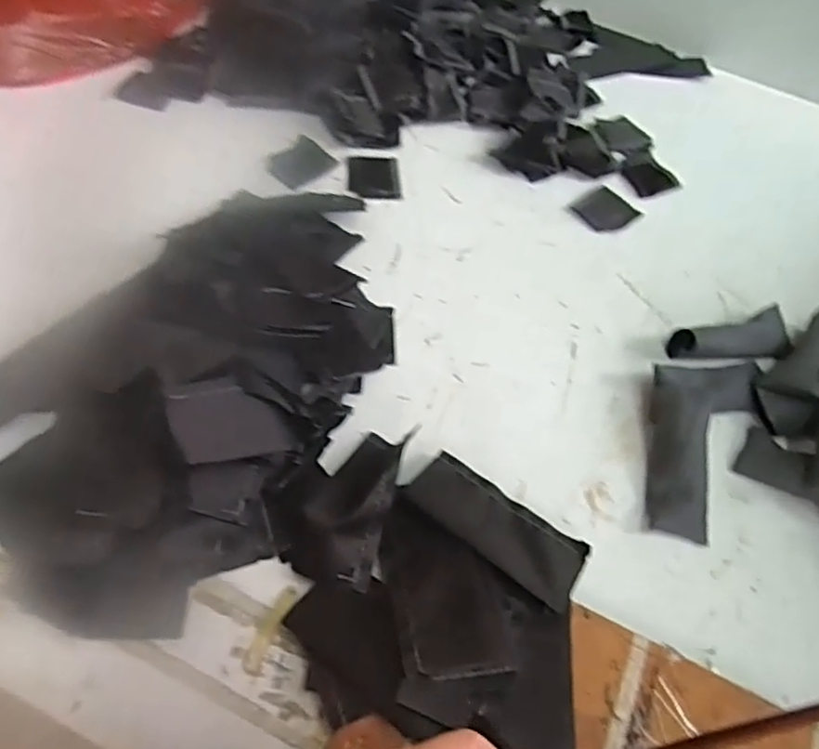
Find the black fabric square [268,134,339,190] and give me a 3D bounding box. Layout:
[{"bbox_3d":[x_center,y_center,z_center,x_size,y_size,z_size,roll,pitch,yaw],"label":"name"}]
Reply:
[{"bbox_3d":[-0.100,-0.193,0.590,0.044,0.004,0.054,40,65,14],"label":"black fabric square"}]

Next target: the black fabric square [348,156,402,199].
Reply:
[{"bbox_3d":[-0.032,-0.180,0.593,0.046,0.004,0.051,-2,62,-6],"label":"black fabric square"}]

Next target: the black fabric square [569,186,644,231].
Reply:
[{"bbox_3d":[0.181,-0.152,0.598,0.053,0.004,0.048,-33,67,-26],"label":"black fabric square"}]

